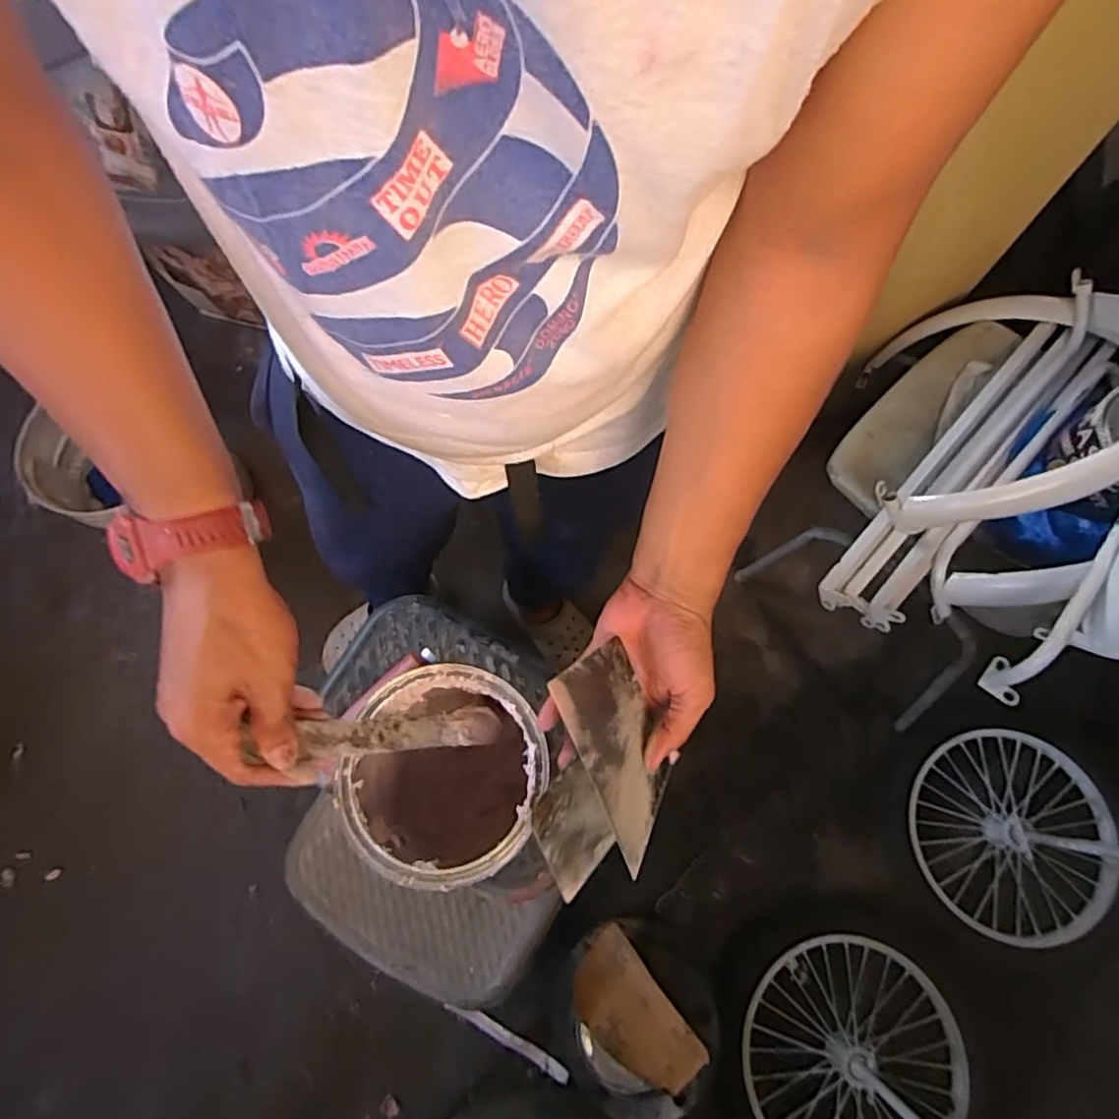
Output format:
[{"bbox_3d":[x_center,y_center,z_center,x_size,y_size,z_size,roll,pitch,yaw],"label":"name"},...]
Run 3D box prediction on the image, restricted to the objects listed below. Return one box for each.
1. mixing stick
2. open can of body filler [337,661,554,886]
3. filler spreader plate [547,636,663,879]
[{"bbox_3d":[-0.127,0.134,0.492,0.017,0.265,0.032,-30,67,20],"label":"mixing stick"},{"bbox_3d":[-0.098,0.205,0.576,0.151,0.216,0.157,2,64,-5],"label":"open can of body filler"},{"bbox_3d":[0.041,0.127,0.442,0.009,0.092,0.138,-15,103,33],"label":"filler spreader plate"}]

